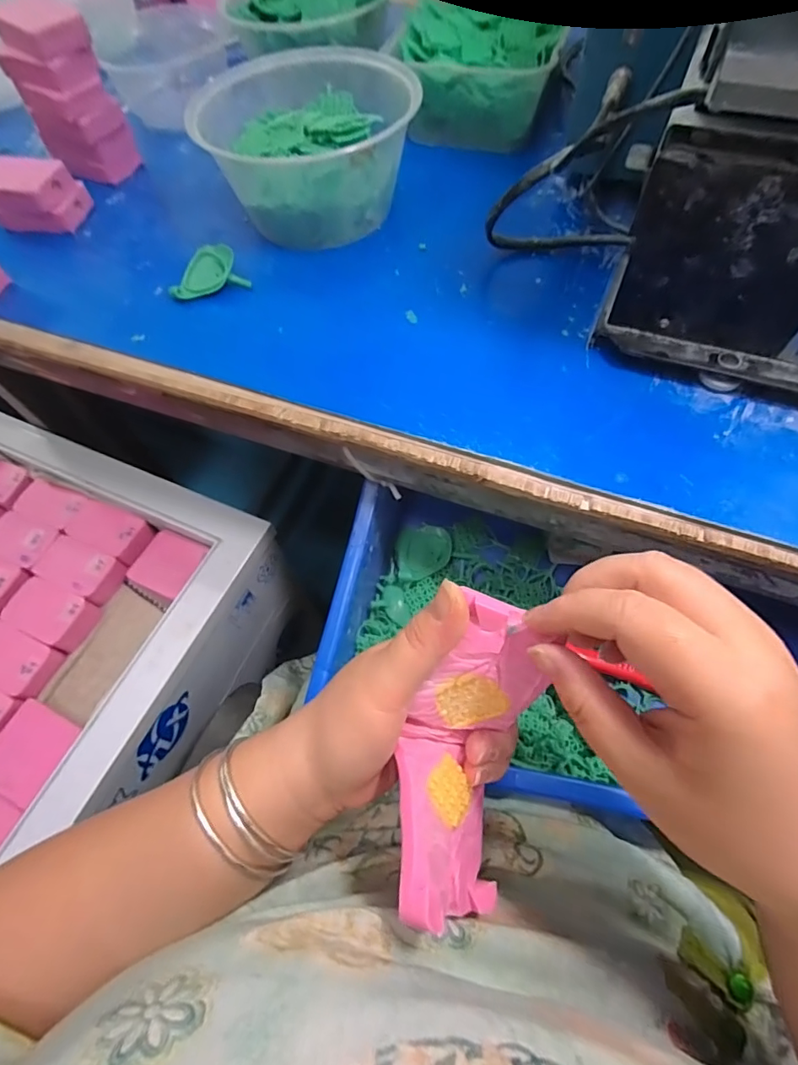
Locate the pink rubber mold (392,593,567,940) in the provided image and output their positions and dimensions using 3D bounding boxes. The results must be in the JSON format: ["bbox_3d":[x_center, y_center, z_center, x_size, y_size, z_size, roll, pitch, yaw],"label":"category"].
[{"bbox_3d":[0.028,0.092,0.211,0.049,0.055,0.128,13,87,11],"label":"pink rubber mold"}]

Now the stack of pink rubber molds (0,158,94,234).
[{"bbox_3d":[-0.313,-0.288,0.431,0.069,0.047,0.051,10,63,9],"label":"stack of pink rubber molds"}]

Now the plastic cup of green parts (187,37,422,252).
[{"bbox_3d":[-0.069,-0.303,0.398,0.141,0.080,0.139,-2,62,3],"label":"plastic cup of green parts"}]

